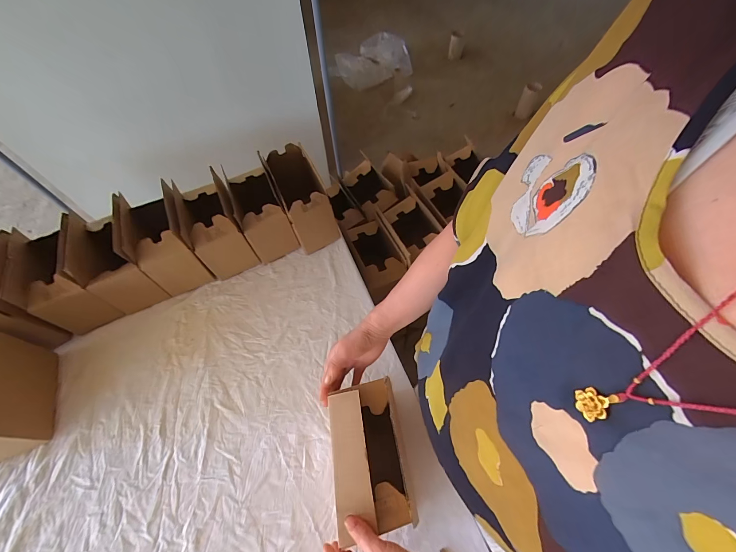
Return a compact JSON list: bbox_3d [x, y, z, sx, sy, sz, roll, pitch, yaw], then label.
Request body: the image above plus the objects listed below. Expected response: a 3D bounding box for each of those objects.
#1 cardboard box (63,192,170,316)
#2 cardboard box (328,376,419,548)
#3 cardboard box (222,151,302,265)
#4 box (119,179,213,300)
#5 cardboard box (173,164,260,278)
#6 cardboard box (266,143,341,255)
[{"bbox_3d":[-0.584,-0.046,0.740,0.119,0.190,0.207,-26,59,-13],"label":"cardboard box"},{"bbox_3d":[0.001,0.283,0.500,0.101,0.129,0.185,-9,57,-2],"label":"cardboard box"},{"bbox_3d":[-0.275,-0.156,0.819,0.107,0.150,0.185,-24,59,-12],"label":"cardboard box"},{"bbox_3d":[-0.490,-0.092,0.765,0.123,0.193,0.220,-24,60,-12],"label":"box"},{"bbox_3d":[-0.382,-0.119,0.789,0.117,0.172,0.198,-26,59,-13],"label":"cardboard box"},{"bbox_3d":[-0.162,-0.194,0.809,0.119,0.187,0.206,-22,58,-11],"label":"cardboard box"}]

